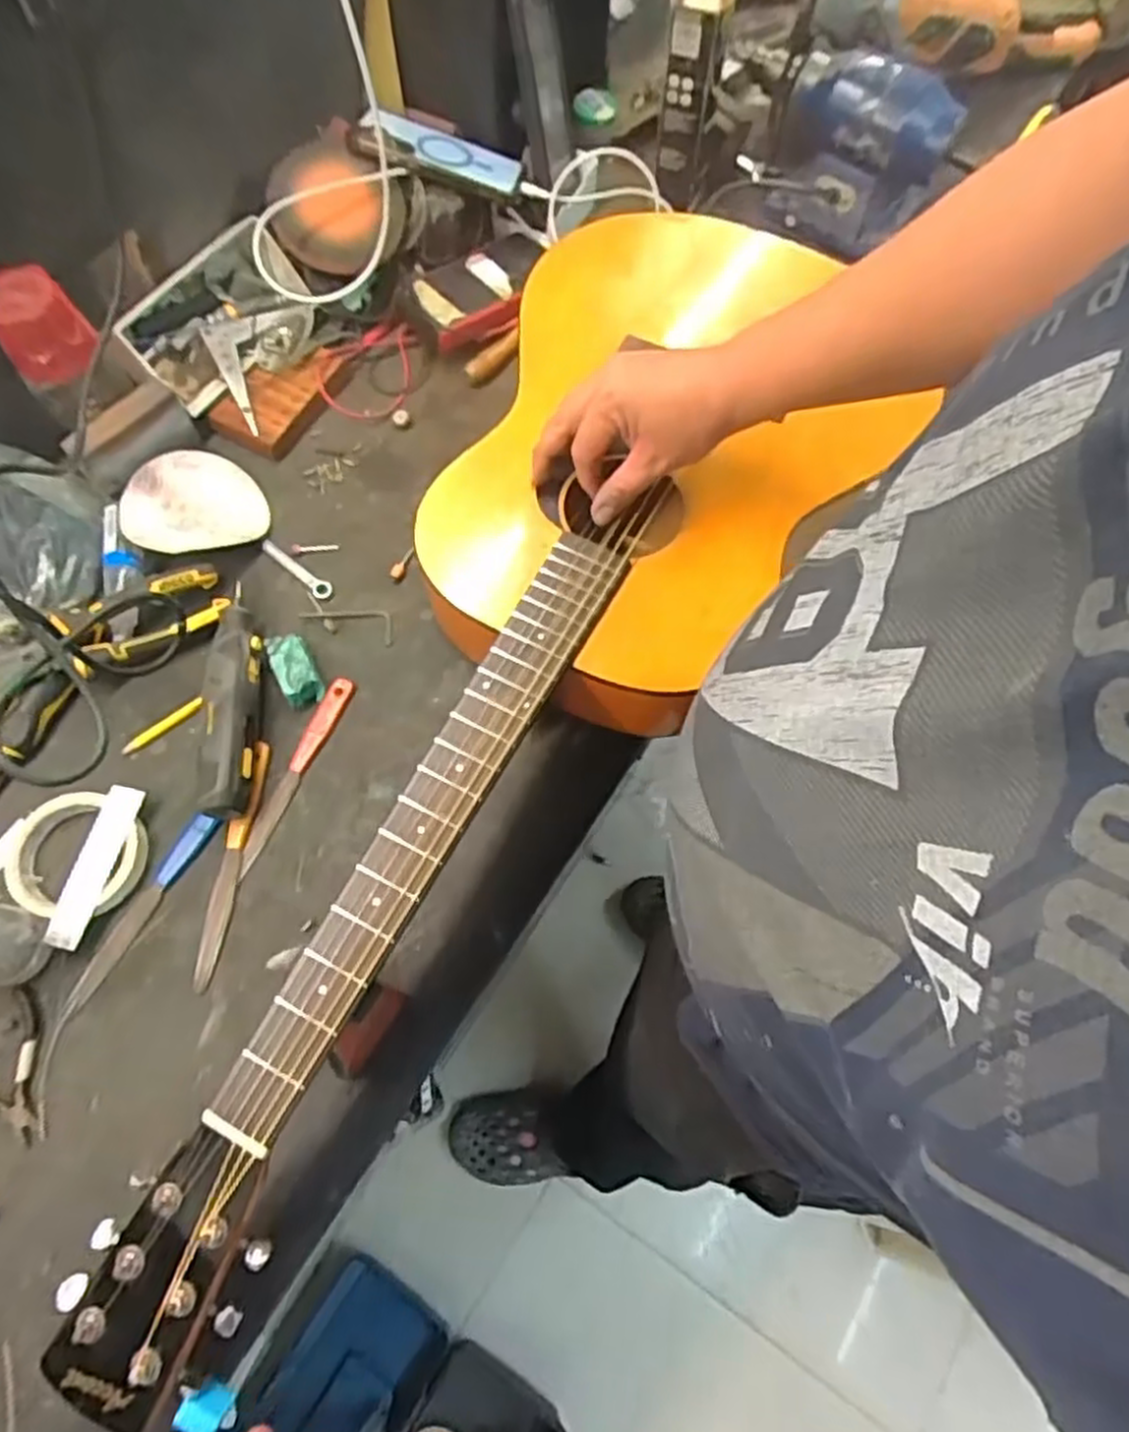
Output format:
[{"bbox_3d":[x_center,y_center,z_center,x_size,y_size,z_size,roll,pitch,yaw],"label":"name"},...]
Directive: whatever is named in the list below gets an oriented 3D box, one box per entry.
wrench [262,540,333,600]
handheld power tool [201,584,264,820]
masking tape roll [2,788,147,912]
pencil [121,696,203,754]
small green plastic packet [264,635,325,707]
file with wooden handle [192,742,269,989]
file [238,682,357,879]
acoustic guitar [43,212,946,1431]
[{"bbox_3d":[-0.235,-0.131,0.694,0.081,0.004,0.017,41,73,13],"label":"wrench"},{"bbox_3d":[-0.264,-0.012,0.633,0.034,0.039,0.187,-3,69,-3],"label":"handheld power tool"},{"bbox_3d":[-0.368,0.103,0.589,0.101,0.016,0.091,8,69,1],"label":"masking tape roll"},{"bbox_3d":[-0.325,0.008,0.638,0.072,0.009,0.009,-35,74,-14],"label":"pencil"},{"bbox_3d":[-0.223,-0.040,0.652,0.032,0.023,0.061,-25,72,-11],"label":"small green plastic packet"},{"bbox_3d":[-0.254,0.110,0.603,0.021,0.017,0.186,6,69,1],"label":"file with wooden handle"},{"bbox_3d":[-0.216,0.045,0.634,0.019,0.013,0.175,20,69,6],"label":"file"},{"bbox_3d":[-0.014,-0.029,0.584,0.324,0.109,0.959,24,69,7],"label":"acoustic guitar"}]

